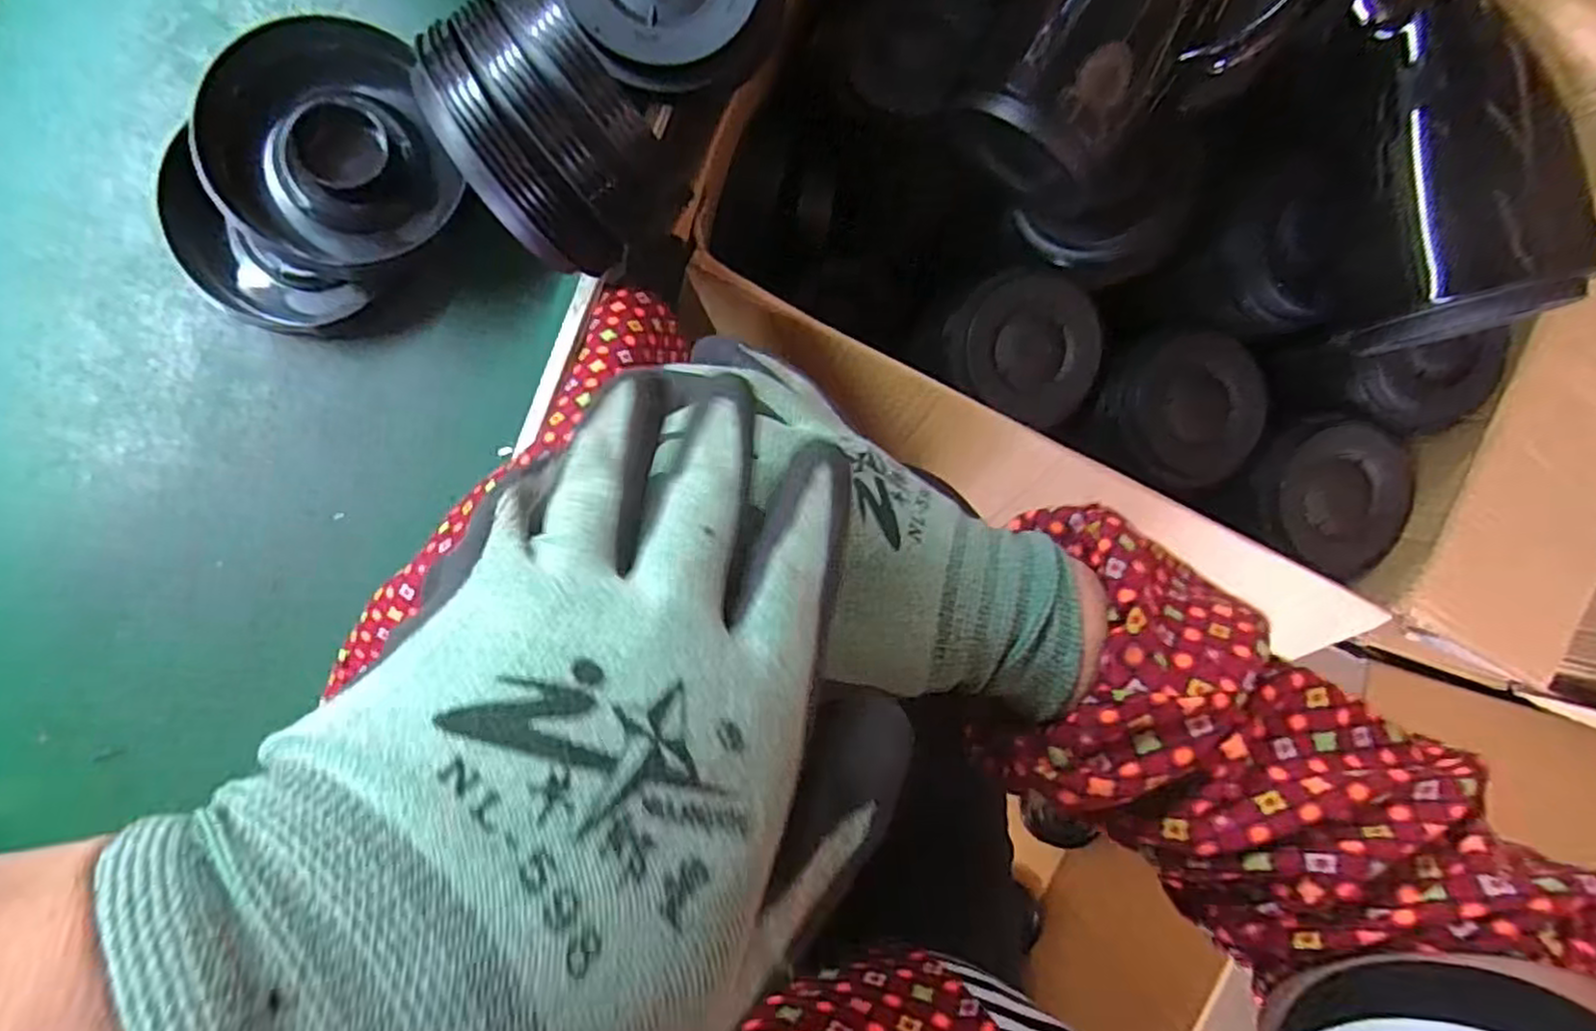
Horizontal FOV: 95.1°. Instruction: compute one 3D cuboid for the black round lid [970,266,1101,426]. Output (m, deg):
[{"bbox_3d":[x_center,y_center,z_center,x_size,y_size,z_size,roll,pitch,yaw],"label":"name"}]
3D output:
[{"bbox_3d":[0.185,-0.126,0.563,0.105,0.026,0.113,0,93,-7],"label":"black round lid"}]

